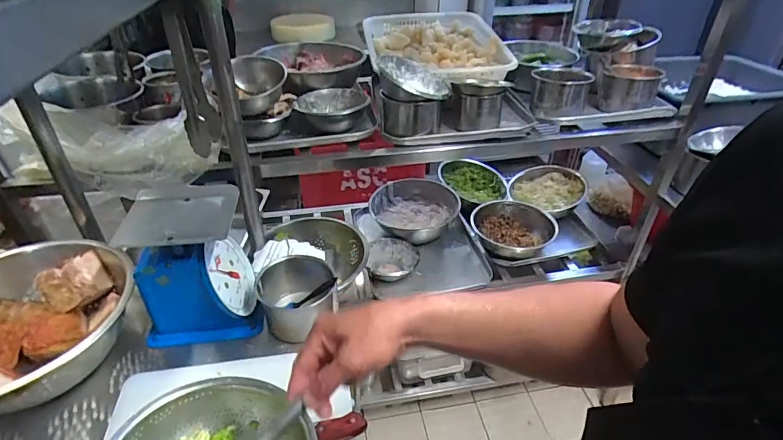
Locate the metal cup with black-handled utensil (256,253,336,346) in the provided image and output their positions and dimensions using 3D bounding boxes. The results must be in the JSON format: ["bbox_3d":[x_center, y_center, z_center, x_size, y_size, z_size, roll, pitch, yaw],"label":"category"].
[{"bbox_3d":[-0.167,0.139,0.795,0.126,0.090,0.133,0,36,0],"label":"metal cup with black-handled utensil"}]

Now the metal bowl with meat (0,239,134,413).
[{"bbox_3d":[-0.566,0.185,0.696,0.293,0.148,0.266,-28,45,-33],"label":"metal bowl with meat"}]

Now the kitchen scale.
[{"bbox_3d":[-0.334,0.080,0.773,0.177,0.226,0.146,-2,36,-3],"label":"kitchen scale"}]

